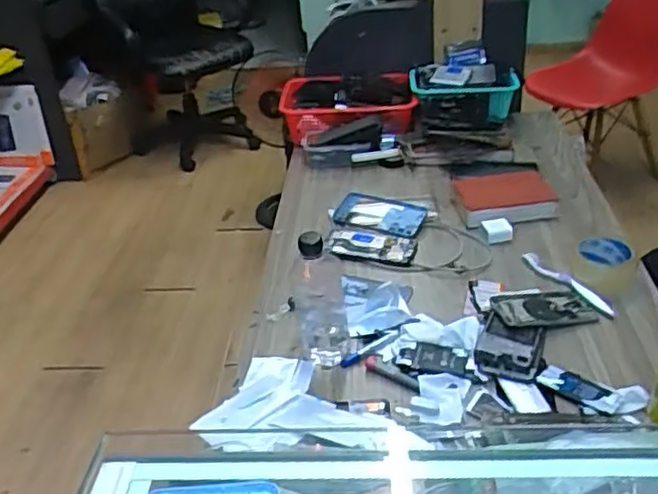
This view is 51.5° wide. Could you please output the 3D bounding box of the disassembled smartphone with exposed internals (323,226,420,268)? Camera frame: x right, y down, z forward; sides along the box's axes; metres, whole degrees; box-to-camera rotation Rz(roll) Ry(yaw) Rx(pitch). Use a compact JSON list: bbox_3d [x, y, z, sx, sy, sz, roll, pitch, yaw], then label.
[{"bbox_3d":[0.068,-0.002,1.123,0.156,0.006,0.082,11,35,24],"label":"disassembled smartphone with exposed internals"}]

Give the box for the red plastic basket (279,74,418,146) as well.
[{"bbox_3d":[0.037,-0.299,1.465,0.282,0.083,0.224,-4,32,1],"label":"red plastic basket"}]

